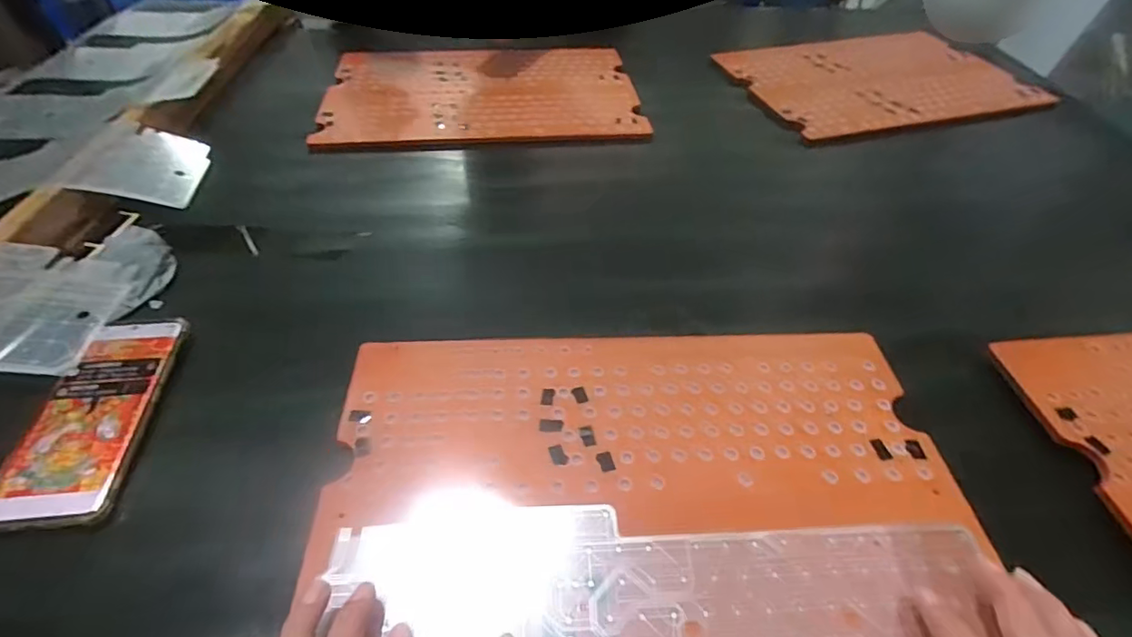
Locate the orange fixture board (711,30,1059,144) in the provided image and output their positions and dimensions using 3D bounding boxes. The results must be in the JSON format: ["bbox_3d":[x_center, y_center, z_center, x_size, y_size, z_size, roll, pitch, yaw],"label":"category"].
[{"bbox_3d":[0.480,-0.369,0.802,0.440,0.016,0.283,-11,50,-11],"label":"orange fixture board"}]

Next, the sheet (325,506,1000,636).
[{"bbox_3d":[0.057,0.174,0.299,0.372,0.005,0.130,-1,48,-3],"label":"sheet"}]

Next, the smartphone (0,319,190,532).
[{"bbox_3d":[-0.338,0.070,0.379,0.073,0.018,0.166,-1,49,-3],"label":"smartphone"}]

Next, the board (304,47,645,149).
[{"bbox_3d":[-0.114,-0.321,0.737,0.420,0.010,0.292,-5,49,-5],"label":"board"}]

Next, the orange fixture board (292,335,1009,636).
[{"bbox_3d":[0.055,0.120,0.348,0.413,0.009,0.273,-2,49,-3],"label":"orange fixture board"}]

